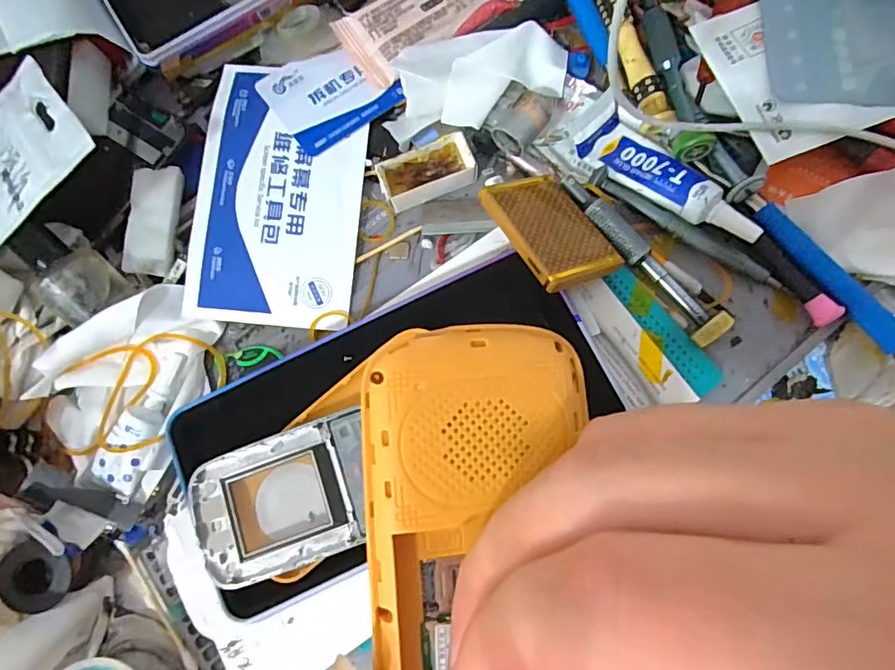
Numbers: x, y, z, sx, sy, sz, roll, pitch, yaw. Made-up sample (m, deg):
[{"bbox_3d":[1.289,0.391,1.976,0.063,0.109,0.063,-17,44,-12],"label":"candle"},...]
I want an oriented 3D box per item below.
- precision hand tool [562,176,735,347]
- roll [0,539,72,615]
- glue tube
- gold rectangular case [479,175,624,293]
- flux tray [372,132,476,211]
[{"bbox_3d":[0.088,-0.037,0.230,0.015,0.013,0.097,-40,82,-3],"label":"precision hand tool"},{"bbox_3d":[-0.181,0.107,0.220,0.030,0.010,0.030,-1,77,5],"label":"roll"},{"bbox_3d":[0.104,-0.077,0.236,0.029,0.013,0.096,-41,68,-3],"label":"glue tube"},{"bbox_3d":[0.047,-0.048,0.226,0.046,0.004,0.062,-21,65,-28],"label":"gold rectangular case"},{"bbox_3d":[-0.009,-0.084,0.256,0.050,0.014,0.023,-23,76,0],"label":"flux tray"}]

